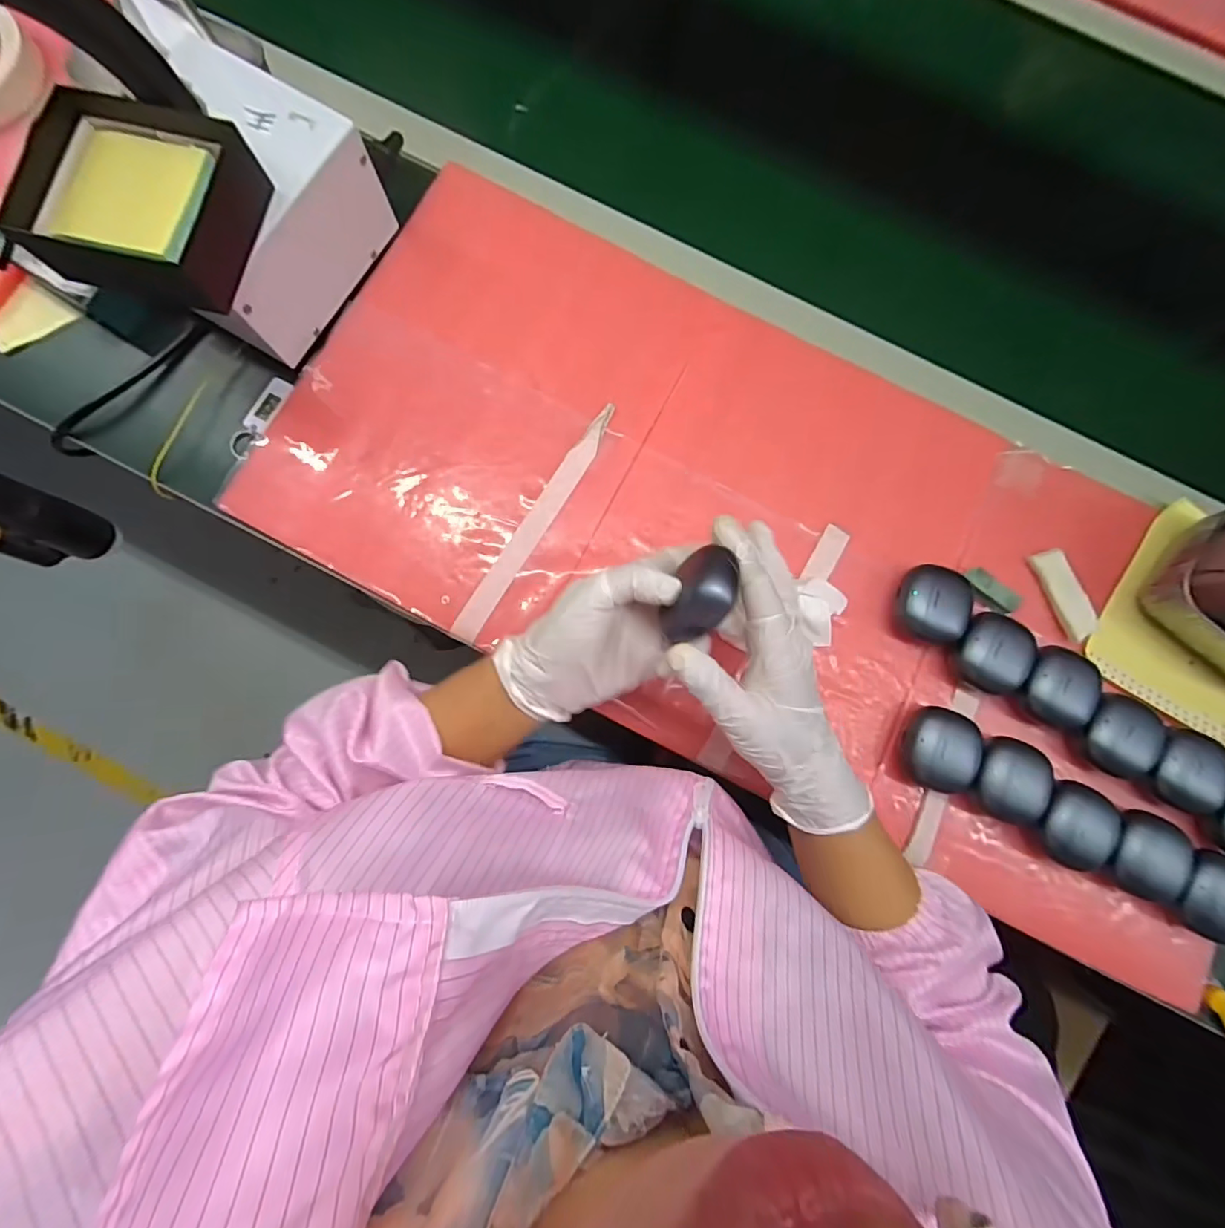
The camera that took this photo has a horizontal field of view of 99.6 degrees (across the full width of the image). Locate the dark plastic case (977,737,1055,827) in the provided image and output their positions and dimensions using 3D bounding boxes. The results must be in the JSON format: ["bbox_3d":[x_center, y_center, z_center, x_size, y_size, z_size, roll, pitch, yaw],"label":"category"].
[{"bbox_3d":[0.281,0.117,0.370,0.053,0.026,0.054,25,82,2],"label":"dark plastic case"}]

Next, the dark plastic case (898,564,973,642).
[{"bbox_3d":[0.237,-0.008,0.384,0.047,0.031,0.051,29,82,3],"label":"dark plastic case"}]

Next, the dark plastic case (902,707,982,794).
[{"bbox_3d":[0.233,0.097,0.370,0.050,0.028,0.056,10,81,0],"label":"dark plastic case"}]

